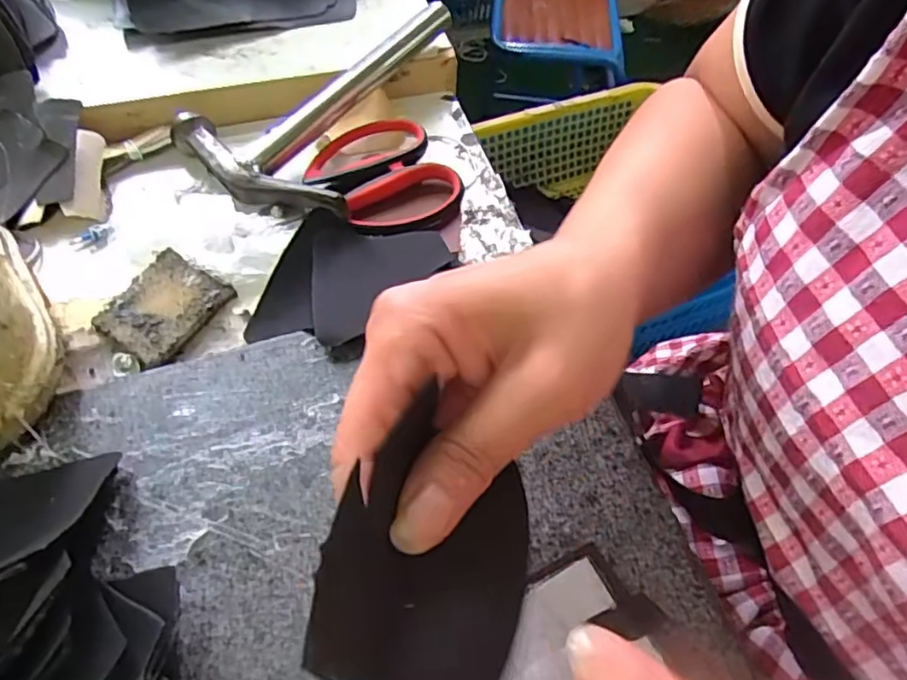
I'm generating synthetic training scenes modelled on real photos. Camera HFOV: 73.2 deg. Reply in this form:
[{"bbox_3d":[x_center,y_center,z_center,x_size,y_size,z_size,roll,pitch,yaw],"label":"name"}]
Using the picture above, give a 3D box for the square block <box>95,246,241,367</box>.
[{"bbox_3d":[-0.167,-0.019,0.350,0.054,0.012,0.061,28,57,16],"label":"square block"}]

